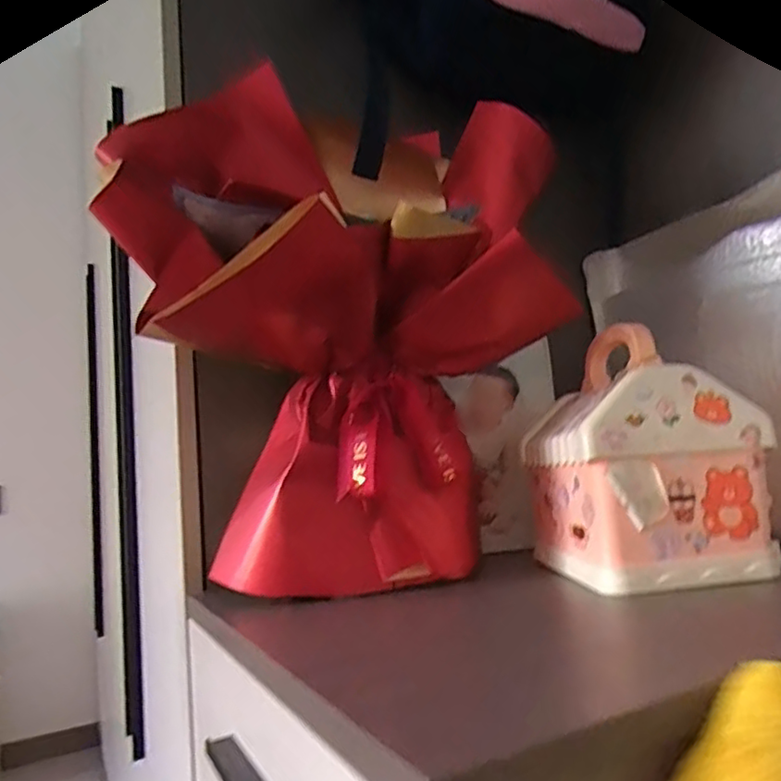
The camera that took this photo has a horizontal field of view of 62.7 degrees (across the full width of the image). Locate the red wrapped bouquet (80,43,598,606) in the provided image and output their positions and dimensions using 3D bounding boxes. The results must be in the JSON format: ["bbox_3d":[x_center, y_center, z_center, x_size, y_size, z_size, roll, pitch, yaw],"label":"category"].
[{"bbox_3d":[-0.027,-0.057,0.530,0.360,0.402,0.183,-2,-9,-23],"label":"red wrapped bouquet"}]

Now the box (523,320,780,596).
[{"bbox_3d":[0.201,0.056,0.535,0.143,0.178,0.169,-5,-8,-5],"label":"box"}]

